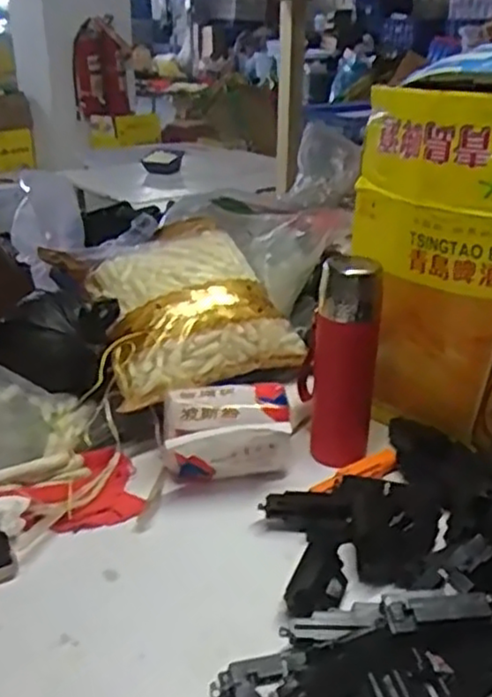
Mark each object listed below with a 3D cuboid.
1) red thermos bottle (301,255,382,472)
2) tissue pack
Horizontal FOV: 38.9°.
[{"bbox_3d":[0.106,0.013,0.790,0.072,0.230,0.070,-1,26,-3],"label":"red thermos bottle"},{"bbox_3d":[-0.017,0.098,0.761,0.145,0.097,0.085,-7,26,-14],"label":"tissue pack"}]

